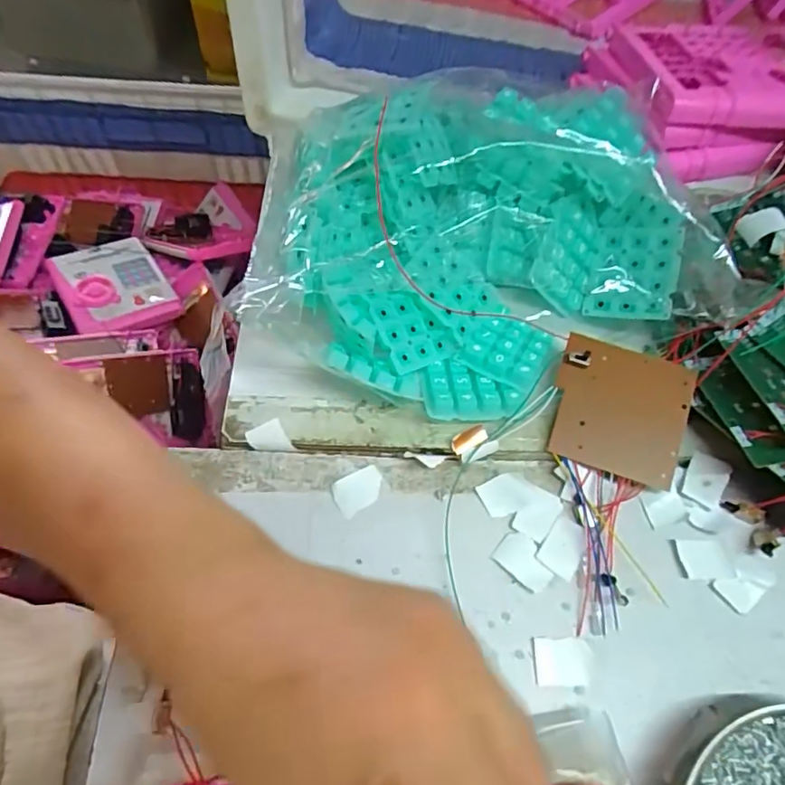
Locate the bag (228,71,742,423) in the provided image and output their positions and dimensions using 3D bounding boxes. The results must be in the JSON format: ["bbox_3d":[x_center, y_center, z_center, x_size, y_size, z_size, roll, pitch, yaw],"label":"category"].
[{"bbox_3d":[0.059,-0.094,0.335,0.273,0.077,0.203,-1,60,-4],"label":"bag"}]

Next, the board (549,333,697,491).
[{"bbox_3d":[0.128,0.009,0.319,0.072,0.007,0.074,18,76,7],"label":"board"}]

